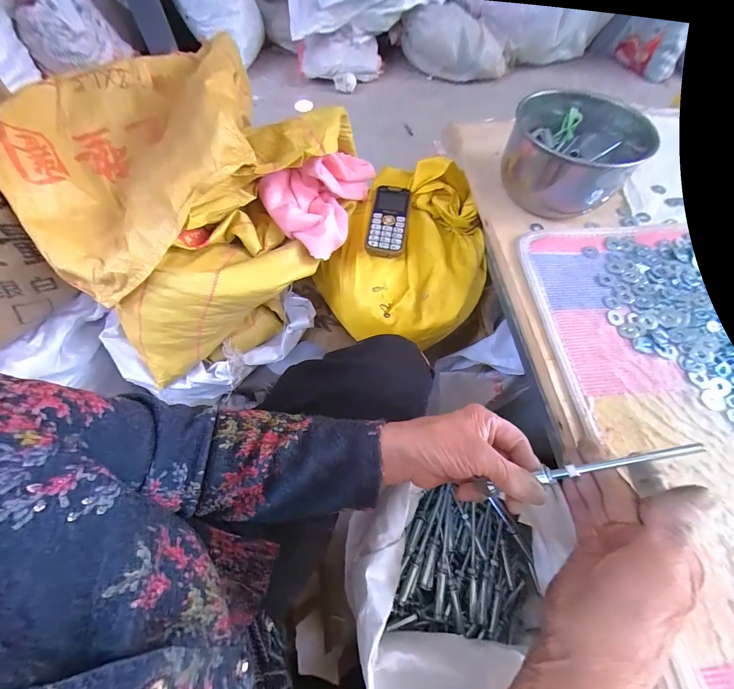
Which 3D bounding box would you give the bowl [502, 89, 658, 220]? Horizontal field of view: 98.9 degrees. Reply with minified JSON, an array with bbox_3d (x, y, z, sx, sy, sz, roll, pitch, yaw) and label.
[{"bbox_3d":[0.280,-0.265,0.441,0.160,0.092,0.160,1,64,-2],"label":"bowl"}]

